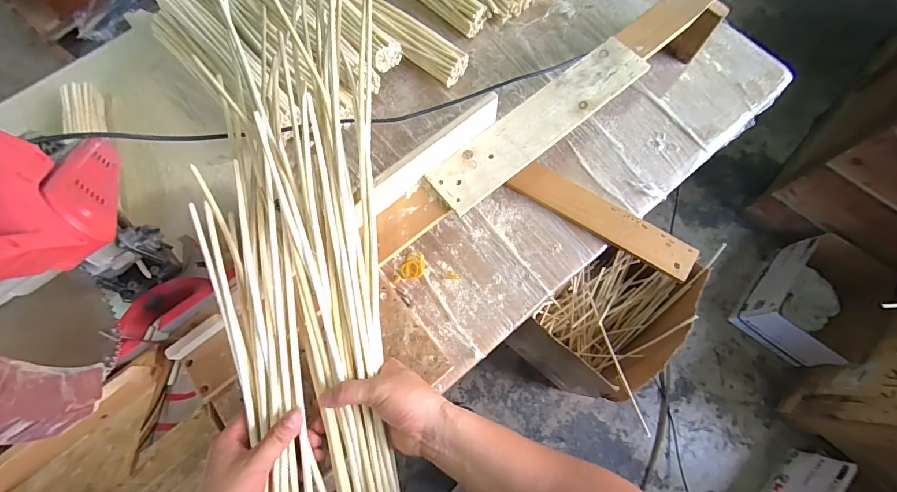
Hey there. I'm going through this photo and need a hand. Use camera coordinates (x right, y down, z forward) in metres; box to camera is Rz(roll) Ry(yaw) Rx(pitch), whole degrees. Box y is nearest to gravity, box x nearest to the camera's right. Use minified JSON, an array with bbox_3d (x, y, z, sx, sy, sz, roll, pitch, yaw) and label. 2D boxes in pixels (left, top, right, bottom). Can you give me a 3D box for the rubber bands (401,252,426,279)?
[{"bbox_3d":[-0.057,0.034,0.645,0.036,0.004,0.046,27,75,10],"label":"rubber bands"}]

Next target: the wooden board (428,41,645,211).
[{"bbox_3d":[0.131,-0.180,0.557,0.357,0.010,0.080,-38,75,-10],"label":"wooden board"}]

